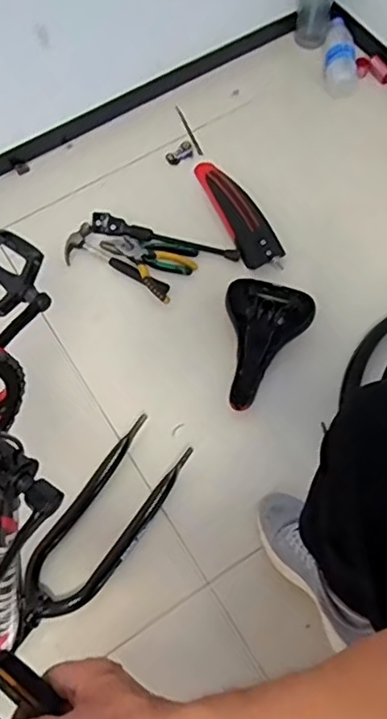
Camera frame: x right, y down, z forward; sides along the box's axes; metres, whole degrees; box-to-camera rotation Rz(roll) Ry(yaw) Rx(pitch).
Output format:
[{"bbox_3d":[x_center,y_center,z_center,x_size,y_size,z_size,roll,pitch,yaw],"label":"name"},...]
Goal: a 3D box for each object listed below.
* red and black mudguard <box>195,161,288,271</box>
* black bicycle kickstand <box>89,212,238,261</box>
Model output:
[{"bbox_3d":[0.088,-0.297,1.184,0.075,0.041,0.282,-24,67,-9],"label":"red and black mudguard"},{"bbox_3d":[-0.054,-0.246,1.191,0.297,0.030,0.048,12,66,7],"label":"black bicycle kickstand"}]

